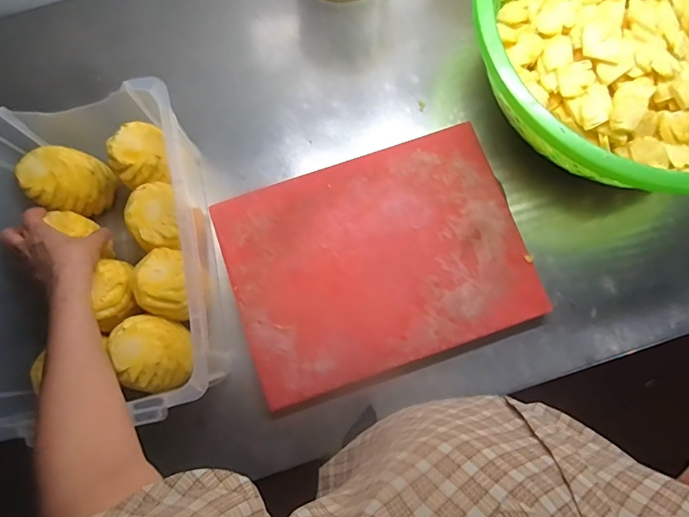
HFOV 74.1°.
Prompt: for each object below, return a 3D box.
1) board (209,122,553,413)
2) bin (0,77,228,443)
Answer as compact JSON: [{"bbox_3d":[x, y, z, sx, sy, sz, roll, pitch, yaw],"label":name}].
[{"bbox_3d":[0.045,0.002,0.644,0.398,0.030,0.292,-19,79,-3],"label":"board"},{"bbox_3d":[-0.298,0.004,0.571,0.262,0.146,0.389,-12,78,-1],"label":"bin"}]

